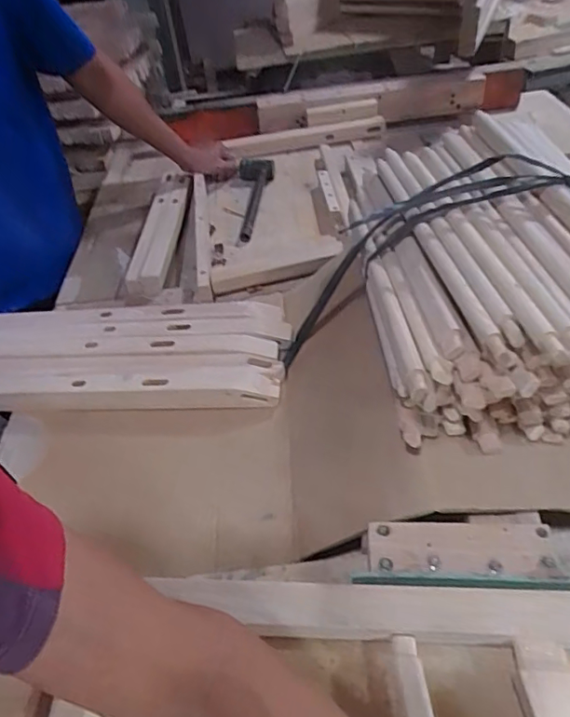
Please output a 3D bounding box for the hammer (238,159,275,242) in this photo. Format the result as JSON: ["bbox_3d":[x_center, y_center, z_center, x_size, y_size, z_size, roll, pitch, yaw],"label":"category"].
[{"bbox_3d":[-0.063,-0.350,1.151,0.080,0.045,0.295,-4,45,4],"label":"hammer"}]

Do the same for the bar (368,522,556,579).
[{"bbox_3d":[0.164,0.184,0.505,0.165,0.019,0.051,-1,46,7],"label":"bar"}]

